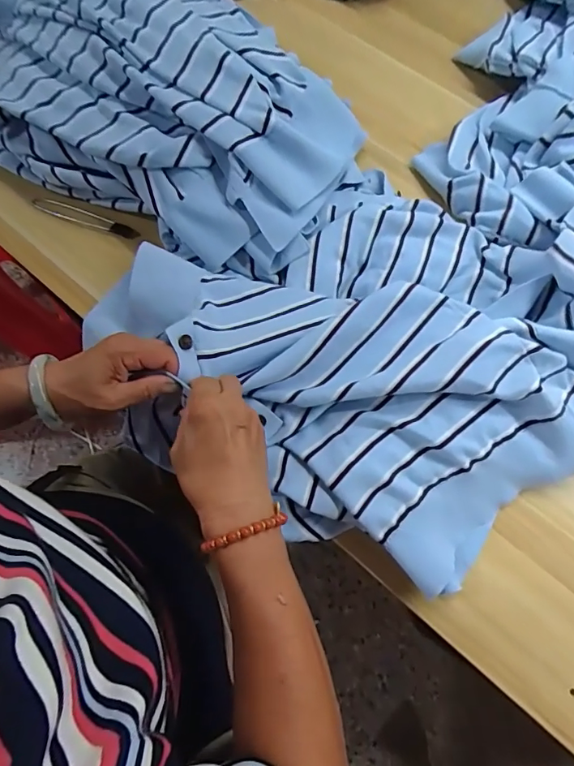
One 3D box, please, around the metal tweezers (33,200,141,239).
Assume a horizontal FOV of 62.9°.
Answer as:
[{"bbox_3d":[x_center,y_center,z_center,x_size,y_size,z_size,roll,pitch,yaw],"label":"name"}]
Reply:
[{"bbox_3d":[-0.243,-0.199,0.567,0.138,0.009,0.020,17,73,6],"label":"metal tweezers"}]

